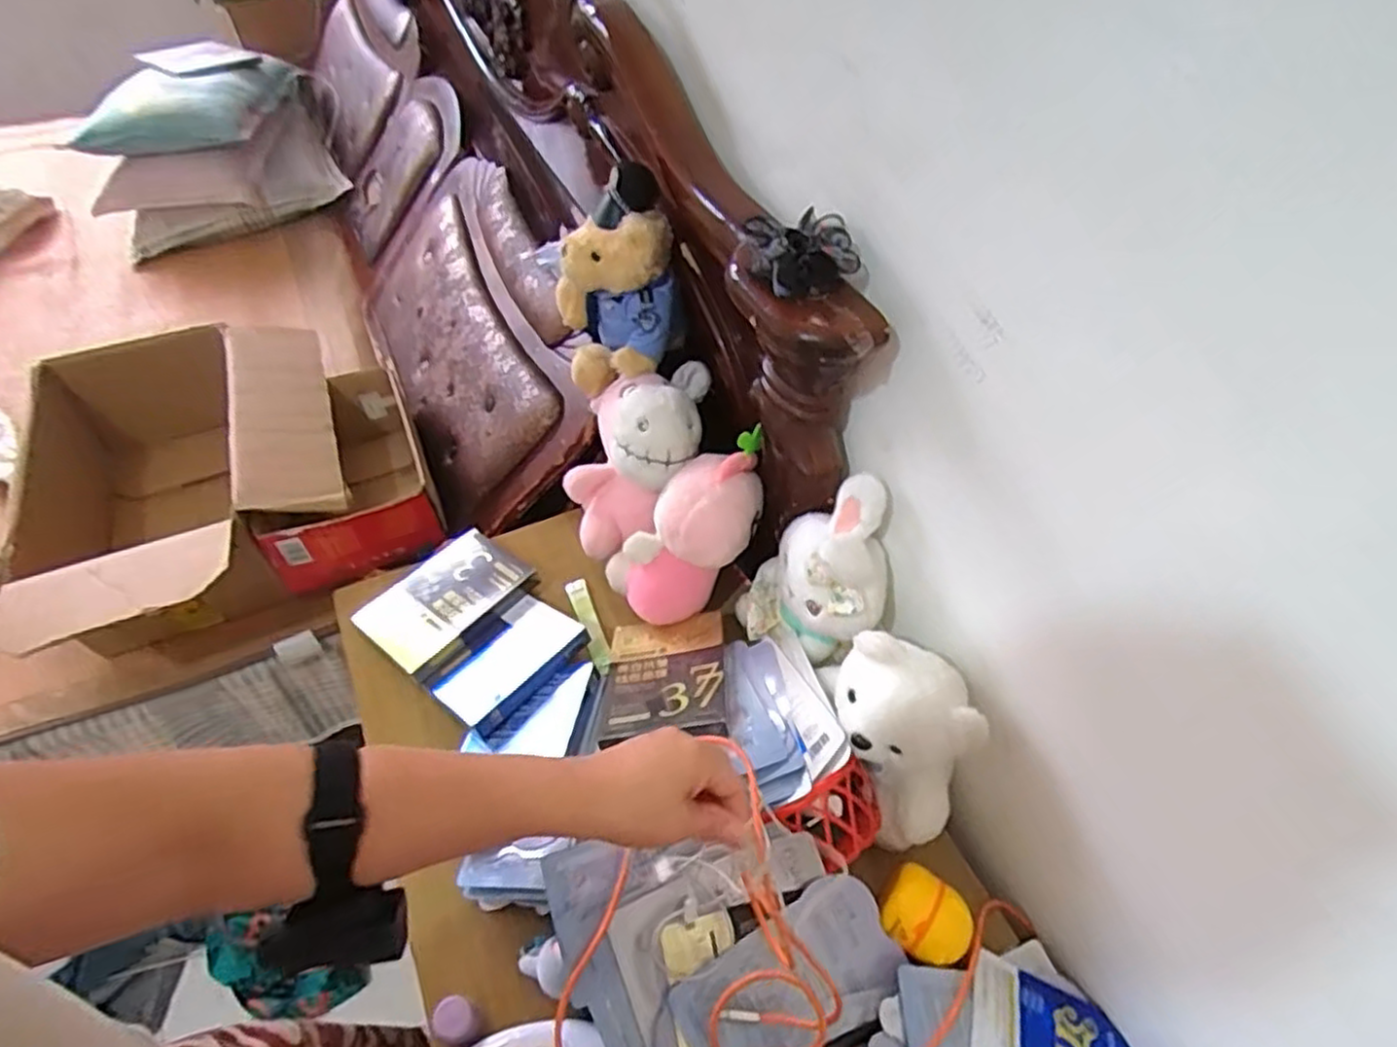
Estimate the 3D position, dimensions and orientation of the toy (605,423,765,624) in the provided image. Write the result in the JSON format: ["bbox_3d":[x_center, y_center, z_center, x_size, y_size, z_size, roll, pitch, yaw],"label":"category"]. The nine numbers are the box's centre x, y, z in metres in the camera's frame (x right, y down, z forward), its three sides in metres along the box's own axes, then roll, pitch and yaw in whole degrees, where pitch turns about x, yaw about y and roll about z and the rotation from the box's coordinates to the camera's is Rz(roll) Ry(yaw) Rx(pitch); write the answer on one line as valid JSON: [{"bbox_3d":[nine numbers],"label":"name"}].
[{"bbox_3d":[0.000,0.003,0.808,0.097,0.241,0.093,5,38,-47],"label":"toy"}]

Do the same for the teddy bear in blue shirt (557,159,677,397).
[{"bbox_3d":[-0.093,-0.275,0.843,0.140,0.198,0.153,-5,50,-6],"label":"teddy bear in blue shirt"}]

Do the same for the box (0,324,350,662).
[{"bbox_3d":[-0.694,-0.051,1.007,0.414,0.181,0.557,-21,54,-18],"label":"box"}]

